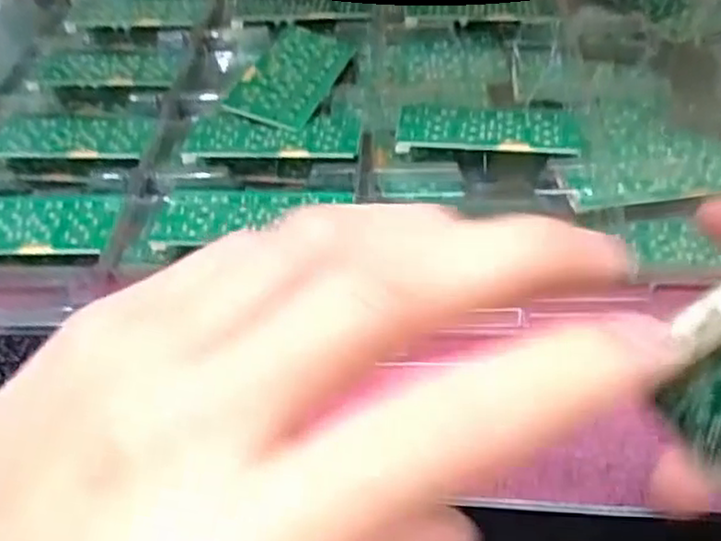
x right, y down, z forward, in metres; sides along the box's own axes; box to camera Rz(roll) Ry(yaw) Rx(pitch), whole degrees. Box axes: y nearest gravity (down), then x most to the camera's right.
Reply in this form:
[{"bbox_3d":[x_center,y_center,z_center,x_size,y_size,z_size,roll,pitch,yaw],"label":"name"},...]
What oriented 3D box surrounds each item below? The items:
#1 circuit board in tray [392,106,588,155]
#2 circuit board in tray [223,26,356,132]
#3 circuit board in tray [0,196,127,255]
[{"bbox_3d":[0.068,-0.075,0.391,0.095,0.015,0.045,0,51,5],"label":"circuit board in tray"},{"bbox_3d":[-0.039,-0.117,0.435,0.048,0.005,0.097,22,50,6],"label":"circuit board in tray"},{"bbox_3d":[-0.168,-0.025,0.361,0.092,0.010,0.047,-1,51,4],"label":"circuit board in tray"}]

